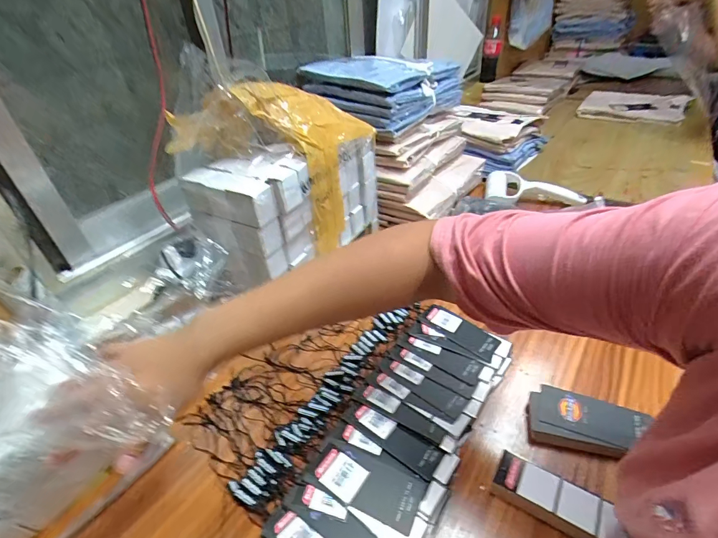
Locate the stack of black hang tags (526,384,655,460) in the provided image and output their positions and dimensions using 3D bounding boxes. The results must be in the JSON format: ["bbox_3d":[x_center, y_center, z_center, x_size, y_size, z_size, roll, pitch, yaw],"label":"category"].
[{"bbox_3d":[0.245,0.167,0.409,0.113,0.021,0.059,8,40,15],"label":"stack of black hang tags"}]

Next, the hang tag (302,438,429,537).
[{"bbox_3d":[0.007,0.203,0.363,0.107,0.004,0.055,21,39,20],"label":"hang tag"}]

